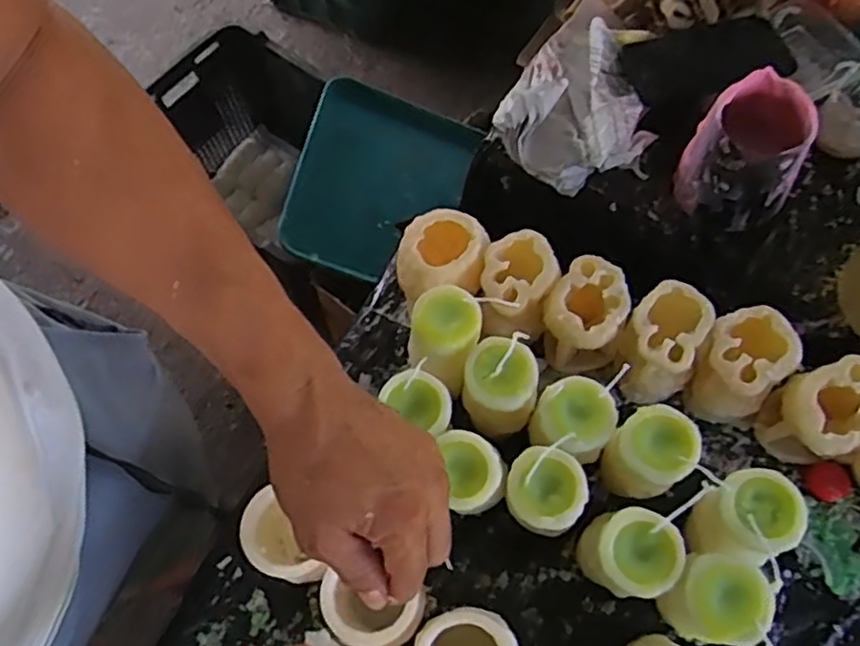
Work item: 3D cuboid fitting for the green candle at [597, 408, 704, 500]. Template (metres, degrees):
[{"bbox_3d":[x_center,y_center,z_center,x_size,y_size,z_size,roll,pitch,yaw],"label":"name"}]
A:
[{"bbox_3d":[0.151,0.092,0.484,0.049,0.066,0.049,-1,64,2],"label":"green candle"}]

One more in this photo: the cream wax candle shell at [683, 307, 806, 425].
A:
[{"bbox_3d":[0.240,0.035,0.544,0.063,0.074,0.075,40,72,19],"label":"cream wax candle shell"}]

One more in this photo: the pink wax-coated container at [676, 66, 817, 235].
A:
[{"bbox_3d":[0.275,-0.146,0.611,0.090,0.106,0.088,-1,64,2],"label":"pink wax-coated container"}]

